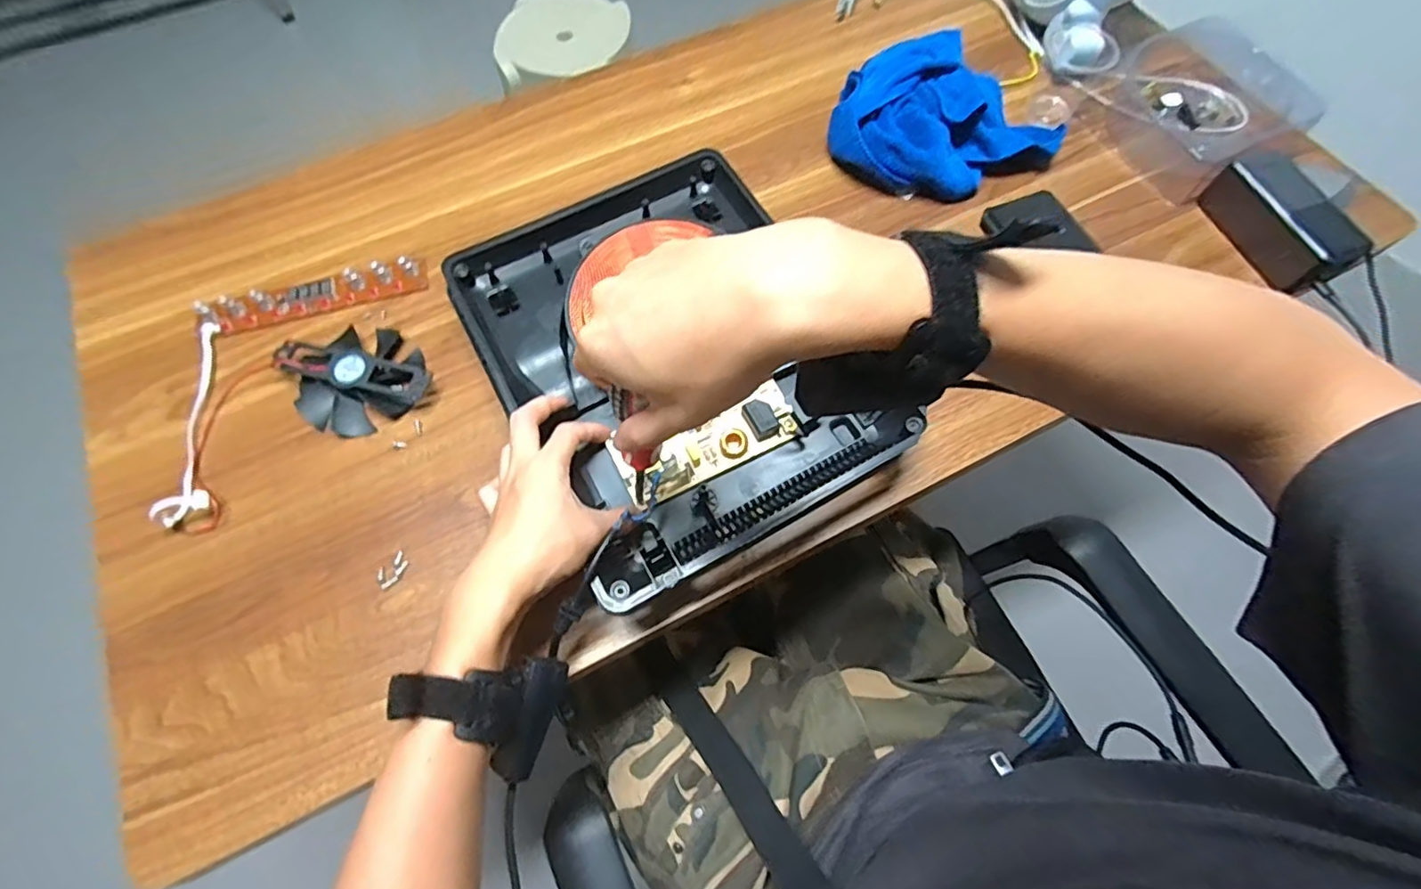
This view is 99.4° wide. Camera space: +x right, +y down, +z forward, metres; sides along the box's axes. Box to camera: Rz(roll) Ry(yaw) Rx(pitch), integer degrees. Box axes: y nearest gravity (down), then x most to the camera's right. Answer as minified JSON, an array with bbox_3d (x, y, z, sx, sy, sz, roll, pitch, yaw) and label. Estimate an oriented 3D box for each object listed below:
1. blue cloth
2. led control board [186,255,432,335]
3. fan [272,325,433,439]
[{"bbox_3d":[0.230,-0.341,0.608,0.221,0.068,0.181,-23,68,-9],"label":"blue cloth"},{"bbox_3d":[-0.364,-0.137,0.552,0.194,0.019,0.036,-16,67,-6],"label":"led control board"},{"bbox_3d":[-0.303,-0.060,0.515,0.101,0.023,0.102,-34,70,-13],"label":"fan"}]

